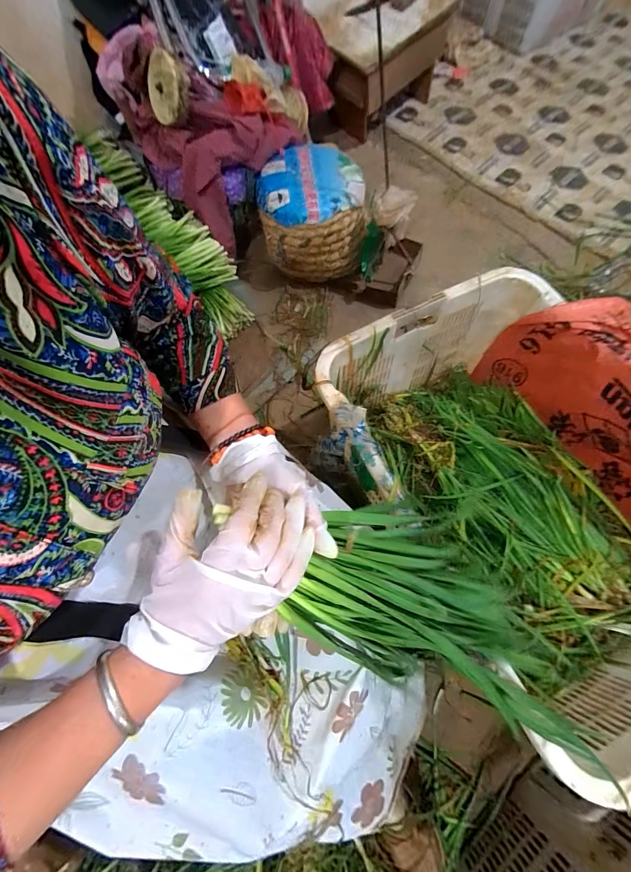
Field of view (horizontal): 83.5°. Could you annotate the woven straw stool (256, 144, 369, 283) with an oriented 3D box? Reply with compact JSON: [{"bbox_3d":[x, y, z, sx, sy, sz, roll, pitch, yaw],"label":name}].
[{"bbox_3d":[-0.007,-0.659,1.065,0.298,0.247,0.302,-4,70,-1],"label":"woven straw stool"}]

